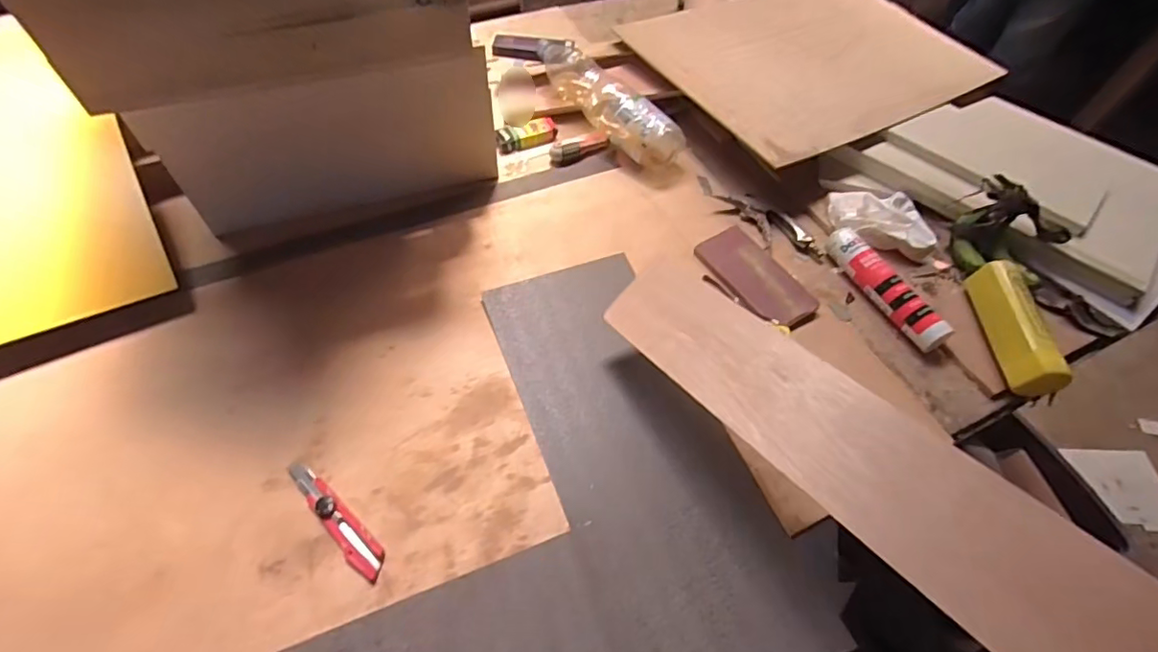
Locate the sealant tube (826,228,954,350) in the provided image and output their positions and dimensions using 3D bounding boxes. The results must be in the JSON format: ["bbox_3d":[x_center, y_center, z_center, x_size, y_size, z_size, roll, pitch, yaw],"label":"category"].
[{"bbox_3d":[0.463,-0.060,0.837,0.056,0.043,0.230,-24,60,-17],"label":"sealant tube"}]

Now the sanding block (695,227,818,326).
[{"bbox_3d":[0.271,-0.078,0.850,0.086,0.022,0.190,-33,64,-22],"label":"sanding block"}]

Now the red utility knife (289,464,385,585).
[{"bbox_3d":[-0.281,0.219,0.632,0.169,0.020,0.034,36,62,20],"label":"red utility knife"}]

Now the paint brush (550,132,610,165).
[{"bbox_3d":[0.001,-0.321,1.000,0.111,0.033,0.032,-24,60,-17],"label":"paint brush"}]

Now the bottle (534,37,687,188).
[{"bbox_3d":[0.064,-0.398,1.007,0.098,0.099,0.329,-36,65,-23],"label":"bottle"}]

